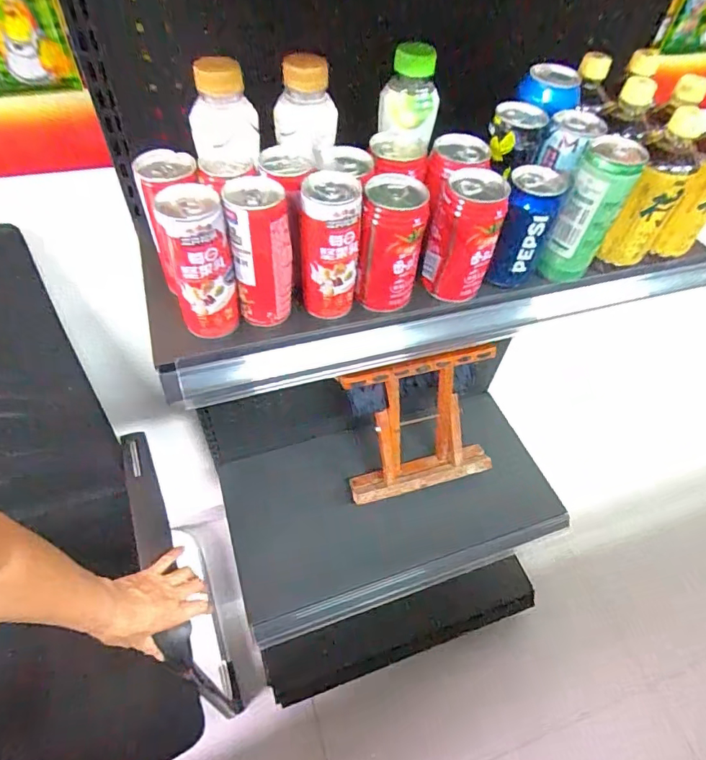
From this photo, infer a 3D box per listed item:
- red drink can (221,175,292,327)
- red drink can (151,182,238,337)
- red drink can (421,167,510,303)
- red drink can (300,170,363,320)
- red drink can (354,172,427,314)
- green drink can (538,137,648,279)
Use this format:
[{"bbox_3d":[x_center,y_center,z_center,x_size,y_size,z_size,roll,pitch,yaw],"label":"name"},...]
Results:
[{"bbox_3d":[-0.088,-0.117,0.451,0.067,0.129,0.054,-8,51,-10],"label":"red drink can"},{"bbox_3d":[-0.139,-0.101,0.432,0.057,0.129,0.050,-14,53,-15],"label":"red drink can"},{"bbox_3d":[0.117,-0.150,0.507,0.065,0.121,0.071,2,50,-2],"label":"red drink can"},{"bbox_3d":[-0.022,-0.127,0.466,0.053,0.130,0.056,2,50,-2],"label":"red drink can"},{"bbox_3d":[0.038,-0.137,0.486,0.058,0.120,0.061,6,50,1],"label":"red drink can"},{"bbox_3d":[0.249,-0.172,0.509,0.058,0.147,0.068,26,54,17],"label":"green drink can"}]

